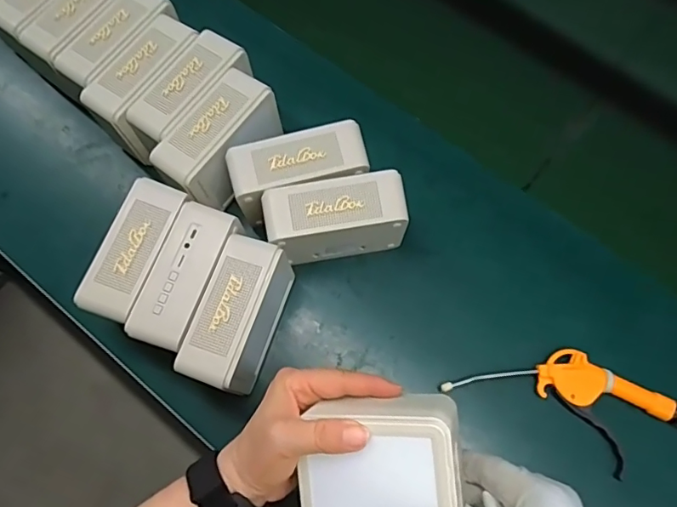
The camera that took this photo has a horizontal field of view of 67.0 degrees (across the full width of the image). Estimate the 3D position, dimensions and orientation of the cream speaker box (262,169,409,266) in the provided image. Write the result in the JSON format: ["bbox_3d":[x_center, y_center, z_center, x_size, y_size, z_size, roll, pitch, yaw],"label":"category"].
[{"bbox_3d":[-0.002,-0.033,0.538,0.135,0.108,0.056,-10,71,-3],"label":"cream speaker box"}]

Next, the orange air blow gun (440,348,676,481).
[{"bbox_3d":[0.241,0.152,0.517,0.247,0.020,0.094,26,73,9],"label":"orange air blow gun"}]

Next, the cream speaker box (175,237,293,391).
[{"bbox_3d":[-0.095,0.064,0.510,0.060,0.108,0.136,15,72,5],"label":"cream speaker box"}]

